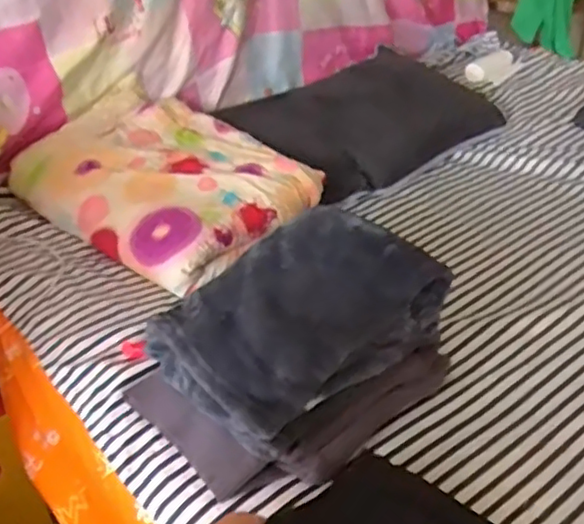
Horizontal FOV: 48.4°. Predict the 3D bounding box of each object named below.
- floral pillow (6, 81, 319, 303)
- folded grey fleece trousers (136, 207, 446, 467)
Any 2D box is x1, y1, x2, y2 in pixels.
[{"bbox_3d":[-0.222,-0.154,1.155,0.464,0.119,0.367,21,42,34],"label":"floral pillow"},{"bbox_3d":[0.006,0.060,0.781,0.303,0.118,0.213,-25,41,-29],"label":"folded grey fleece trousers"}]

